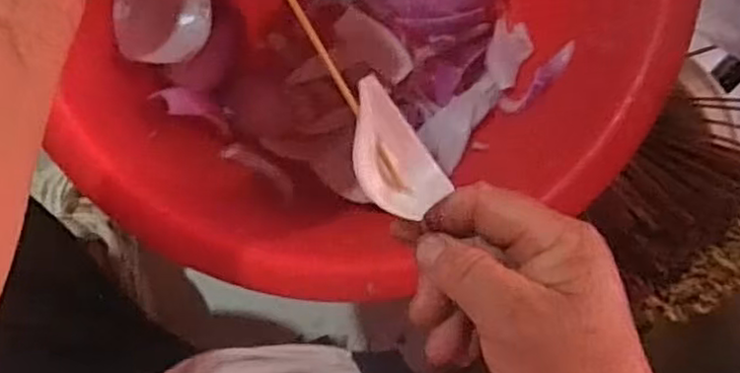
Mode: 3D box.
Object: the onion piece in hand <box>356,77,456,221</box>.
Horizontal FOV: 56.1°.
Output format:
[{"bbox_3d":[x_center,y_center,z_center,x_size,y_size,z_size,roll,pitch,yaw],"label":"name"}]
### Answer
[{"bbox_3d":[0.008,-0.015,0.304,0.035,0.023,0.059,-40,91,-8],"label":"onion piece in hand"}]

